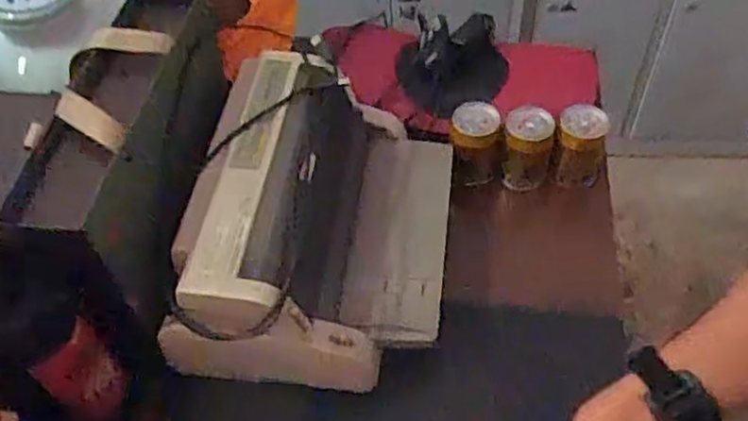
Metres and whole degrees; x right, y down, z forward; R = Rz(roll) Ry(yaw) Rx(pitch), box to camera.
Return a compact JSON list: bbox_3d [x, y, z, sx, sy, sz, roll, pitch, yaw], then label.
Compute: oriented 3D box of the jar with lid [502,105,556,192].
[{"bbox_3d":[0.195,-0.077,0.893,0.062,0.094,0.061,-2,51,2],"label":"jar with lid"}]

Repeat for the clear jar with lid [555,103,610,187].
[{"bbox_3d":[0.261,-0.075,0.887,0.064,0.098,0.068,12,53,13],"label":"clear jar with lid"}]

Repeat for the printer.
[{"bbox_3d":[-0.050,-0.001,0.781,0.260,0.155,0.347,-1,51,3],"label":"printer"}]

